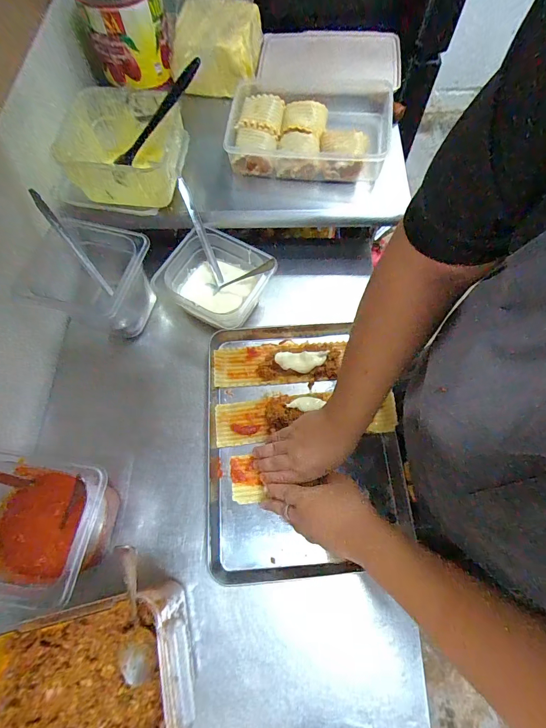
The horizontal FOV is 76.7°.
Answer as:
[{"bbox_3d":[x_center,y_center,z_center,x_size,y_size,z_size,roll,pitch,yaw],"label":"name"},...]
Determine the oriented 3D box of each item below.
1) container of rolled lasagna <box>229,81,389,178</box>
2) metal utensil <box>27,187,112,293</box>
[{"bbox_3d":[0.075,-0.449,0.665,0.307,0.057,0.213,4,68,3],"label":"container of rolled lasagna"},{"bbox_3d":[-0.337,-0.198,0.585,0.014,0.185,0.020,-38,29,-12],"label":"metal utensil"}]

